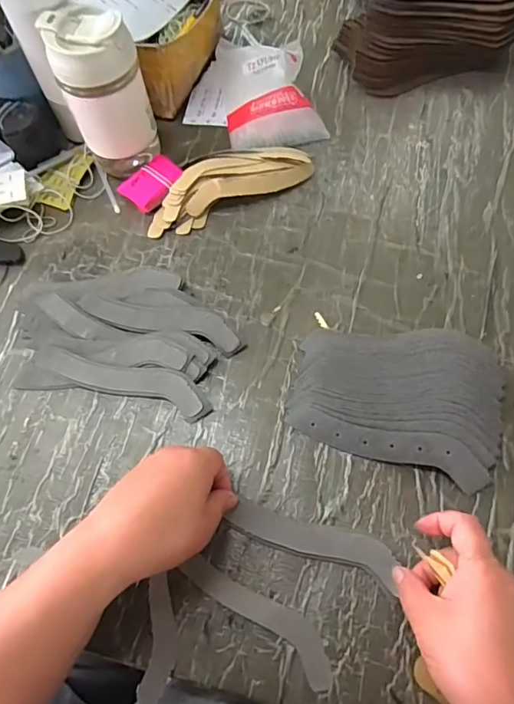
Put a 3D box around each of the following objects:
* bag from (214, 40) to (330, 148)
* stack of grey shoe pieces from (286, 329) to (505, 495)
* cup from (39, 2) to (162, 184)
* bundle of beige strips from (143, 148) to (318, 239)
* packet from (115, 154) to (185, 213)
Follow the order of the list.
[{"bbox_3d":[0.014,-0.331,0.591,0.112,0.045,0.164,-9,64,-1],"label":"bag"},{"bbox_3d":[0.125,0.030,0.420,0.176,0.025,0.135,18,67,12],"label":"stack of grey shoe pieces"},{"bbox_3d":[-0.158,-0.269,0.506,0.078,0.155,0.069,-22,65,-7],"label":"cup"},{"bbox_3d":[-0.036,-0.192,0.541,0.195,0.026,0.067,-27,66,-9],"label":"bundle of beige strips"},{"bbox_3d":[-0.117,-0.191,0.538,0.066,0.016,0.049,-42,69,-15],"label":"packet"}]

